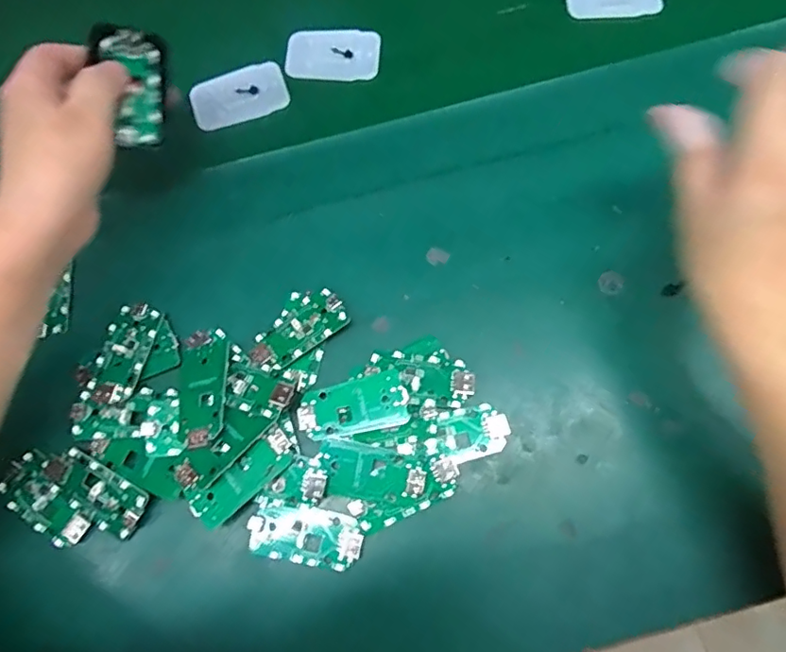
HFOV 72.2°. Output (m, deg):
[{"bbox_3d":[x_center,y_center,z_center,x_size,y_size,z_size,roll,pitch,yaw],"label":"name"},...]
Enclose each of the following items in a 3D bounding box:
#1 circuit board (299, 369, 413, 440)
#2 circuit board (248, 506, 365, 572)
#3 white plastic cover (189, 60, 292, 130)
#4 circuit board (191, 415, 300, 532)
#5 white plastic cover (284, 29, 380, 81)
[{"bbox_3d":[-0.023,0.047,0.318,0.062,0.007,0.031,-12,73,-2],"label":"circuit board"},{"bbox_3d":[-0.049,0.119,0.304,0.063,0.005,0.029,9,74,5],"label":"circuit board"},{"bbox_3d":[-0.113,-0.170,0.399,0.069,0.011,0.040,-21,74,-4],"label":"white plastic cover"},{"bbox_3d":[-0.081,0.083,0.303,0.069,0.004,0.022,-43,93,-10],"label":"circuit board"},{"bbox_3d":[-0.045,-0.206,0.409,0.071,0.010,0.046,3,73,3],"label":"white plastic cover"}]

